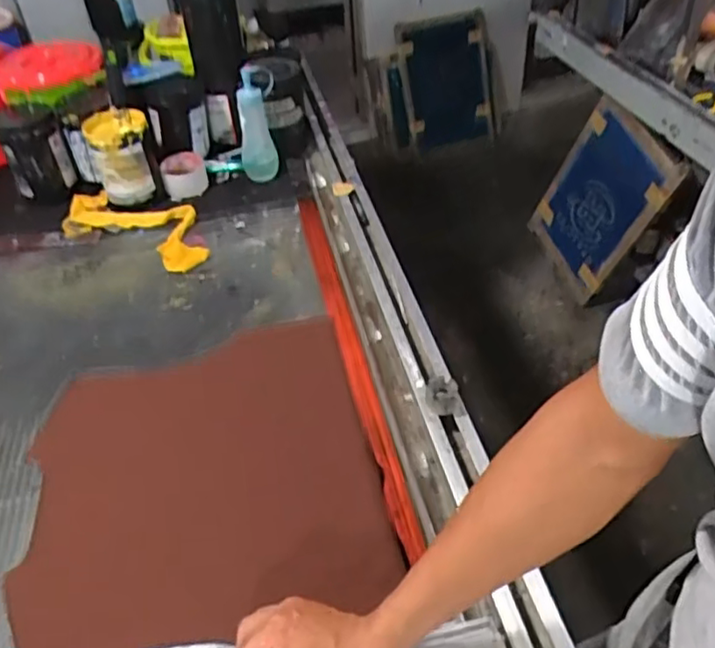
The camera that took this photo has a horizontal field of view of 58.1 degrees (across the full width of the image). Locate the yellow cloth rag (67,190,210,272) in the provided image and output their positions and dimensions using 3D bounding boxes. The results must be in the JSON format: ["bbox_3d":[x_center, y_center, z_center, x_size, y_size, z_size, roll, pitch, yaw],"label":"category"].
[{"bbox_3d":[-0.377,-0.166,1.120,0.312,0.033,0.142,16,45,20],"label":"yellow cloth rag"}]

